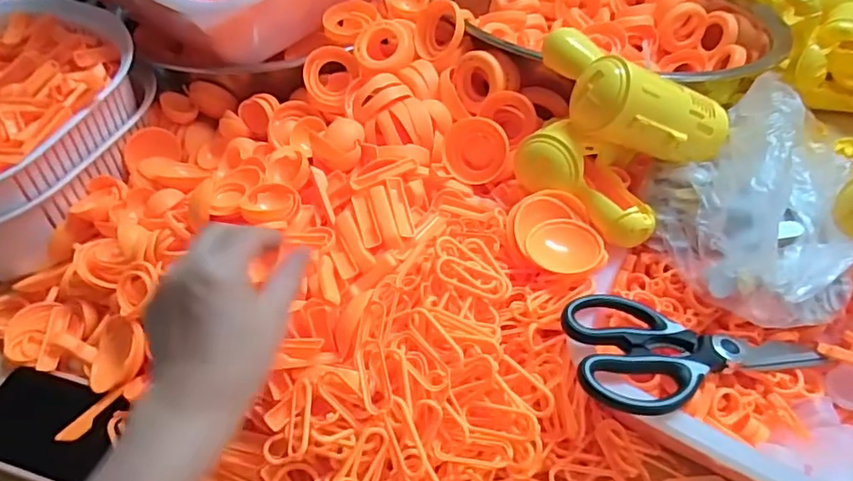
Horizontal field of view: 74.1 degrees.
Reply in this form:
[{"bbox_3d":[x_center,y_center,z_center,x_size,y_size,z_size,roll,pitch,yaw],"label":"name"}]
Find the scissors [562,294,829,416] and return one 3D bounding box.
[{"bbox_3d":[0.181,0.075,0.376,0.182,0.016,0.079,4,46,-13],"label":"scissors"}]

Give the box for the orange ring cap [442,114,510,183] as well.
[{"bbox_3d":[0.043,-0.080,0.497,0.059,0.054,0.010,48,24,10],"label":"orange ring cap"}]

